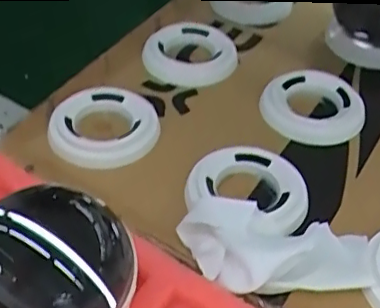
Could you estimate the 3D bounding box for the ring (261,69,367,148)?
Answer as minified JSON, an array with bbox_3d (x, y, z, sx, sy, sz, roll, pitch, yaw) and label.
[{"bbox_3d":[0.086,-0.035,0.413,0.071,0.009,0.072,2,46,1],"label":"ring"}]

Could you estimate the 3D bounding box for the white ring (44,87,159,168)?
[{"bbox_3d":[-0.058,-0.020,0.388,0.064,0.014,0.064,0,46,0],"label":"white ring"}]

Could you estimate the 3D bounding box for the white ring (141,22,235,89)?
[{"bbox_3d":[-0.001,-0.078,0.450,0.071,0.012,0.071,0,46,0],"label":"white ring"}]

